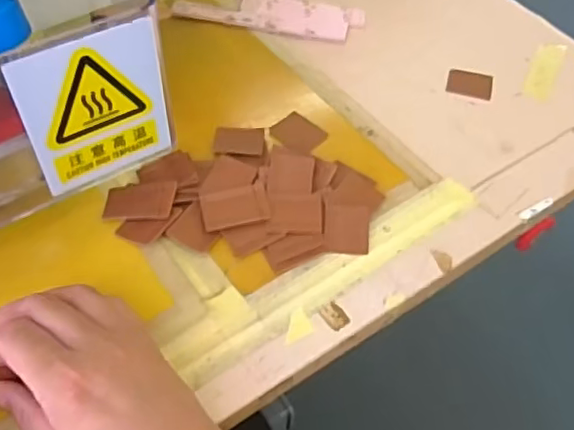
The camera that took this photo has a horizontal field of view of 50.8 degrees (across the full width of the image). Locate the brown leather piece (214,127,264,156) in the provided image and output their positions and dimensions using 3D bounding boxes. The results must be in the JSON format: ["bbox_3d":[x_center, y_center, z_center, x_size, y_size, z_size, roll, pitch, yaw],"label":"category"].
[{"bbox_3d":[-0.038,-0.059,0.482,0.038,0.007,0.034,2,53,-1],"label":"brown leather piece"}]

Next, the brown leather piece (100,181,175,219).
[{"bbox_3d":[-0.106,-0.011,0.437,0.049,0.004,0.033,2,53,-1],"label":"brown leather piece"}]

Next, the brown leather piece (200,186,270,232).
[{"bbox_3d":[-0.038,-0.005,0.426,0.043,0.004,0.030,-10,54,-10],"label":"brown leather piece"}]

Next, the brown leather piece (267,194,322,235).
[{"bbox_3d":[0.006,-0.001,0.431,0.039,0.005,0.031,1,53,-2],"label":"brown leather piece"}]

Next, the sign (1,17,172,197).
[{"bbox_3d":[-0.106,-0.059,0.342,0.079,0.096,0.006,-30,60,-22],"label":"sign"}]

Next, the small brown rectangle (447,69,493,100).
[{"bbox_3d":[0.165,-0.119,0.544,0.040,0.004,0.033,14,54,8],"label":"small brown rectangle"}]

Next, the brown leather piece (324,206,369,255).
[{"bbox_3d":[0.043,0.010,0.433,0.032,0.004,0.040,7,58,-6],"label":"brown leather piece"}]

